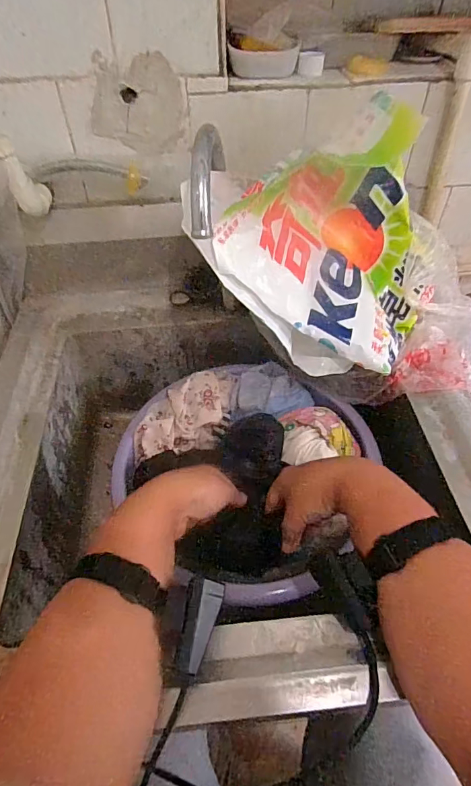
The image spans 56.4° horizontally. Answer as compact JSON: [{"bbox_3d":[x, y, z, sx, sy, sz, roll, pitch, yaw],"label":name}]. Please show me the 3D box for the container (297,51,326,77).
[{"bbox_3d":[0.097,-0.422,0.564,0.032,0.023,0.022,5,50,7],"label":"container"}]

